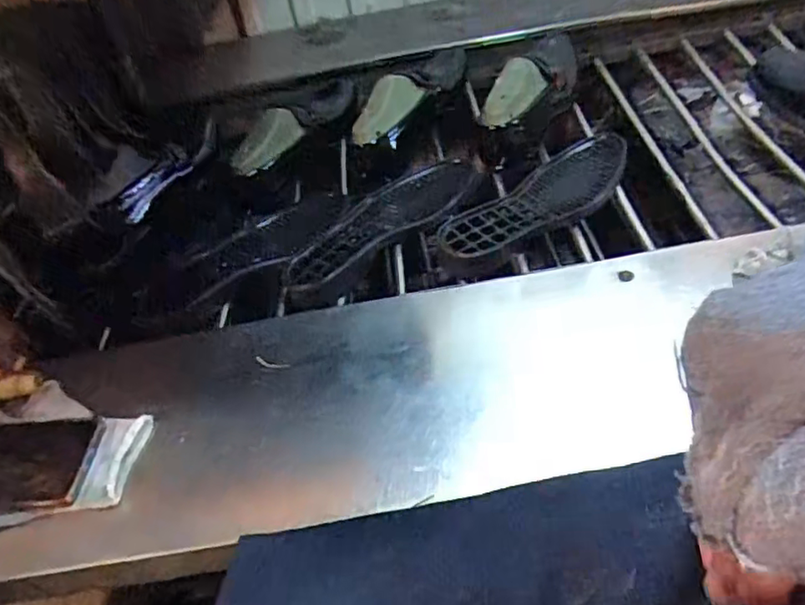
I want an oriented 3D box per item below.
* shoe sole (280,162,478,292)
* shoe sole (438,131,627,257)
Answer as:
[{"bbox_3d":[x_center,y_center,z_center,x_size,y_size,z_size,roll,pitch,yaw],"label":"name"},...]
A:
[{"bbox_3d":[-0.021,-0.101,0.713,0.277,0.031,0.087,-33,51,-18],"label":"shoe sole"},{"bbox_3d":[0.161,-0.123,0.692,0.269,0.031,0.090,-32,51,-17],"label":"shoe sole"}]

